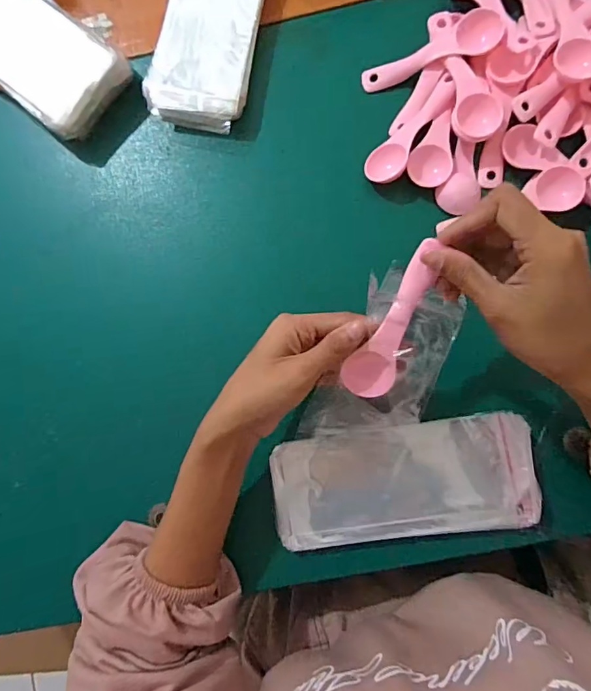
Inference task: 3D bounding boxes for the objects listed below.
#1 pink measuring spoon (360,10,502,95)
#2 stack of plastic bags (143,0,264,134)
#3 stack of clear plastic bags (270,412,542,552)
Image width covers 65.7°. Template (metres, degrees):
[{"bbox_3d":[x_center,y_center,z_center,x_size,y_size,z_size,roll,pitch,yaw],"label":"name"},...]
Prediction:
[{"bbox_3d":[0.112,-0.244,0.383,0.112,0.010,0.030,-15,86,20],"label":"pink measuring spoon"},{"bbox_3d":[-0.072,-0.291,0.396,0.086,0.024,0.198,12,88,5],"label":"stack of plastic bags"},{"bbox_3d":[0.080,0.104,0.351,0.192,0.017,0.084,-8,86,4],"label":"stack of clear plastic bags"}]

